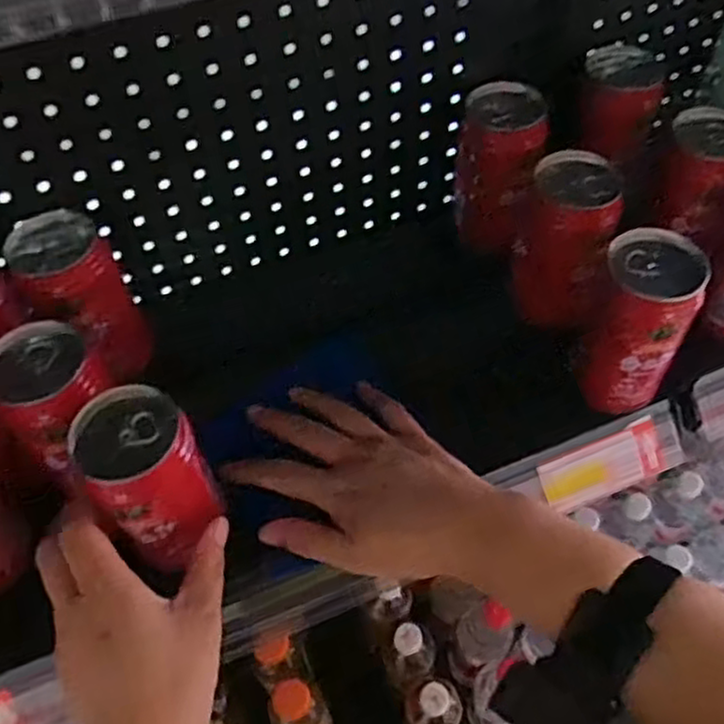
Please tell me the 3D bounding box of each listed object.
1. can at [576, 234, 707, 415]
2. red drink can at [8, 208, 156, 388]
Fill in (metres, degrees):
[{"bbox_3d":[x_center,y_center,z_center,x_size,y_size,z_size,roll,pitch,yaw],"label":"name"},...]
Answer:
[{"bbox_3d":[0.178,-0.023,0.469,0.055,0.122,0.057,-1,54,2],"label":"can"},{"bbox_3d":[-0.189,-0.033,0.497,0.062,0.115,0.077,-17,55,-9],"label":"red drink can"}]

